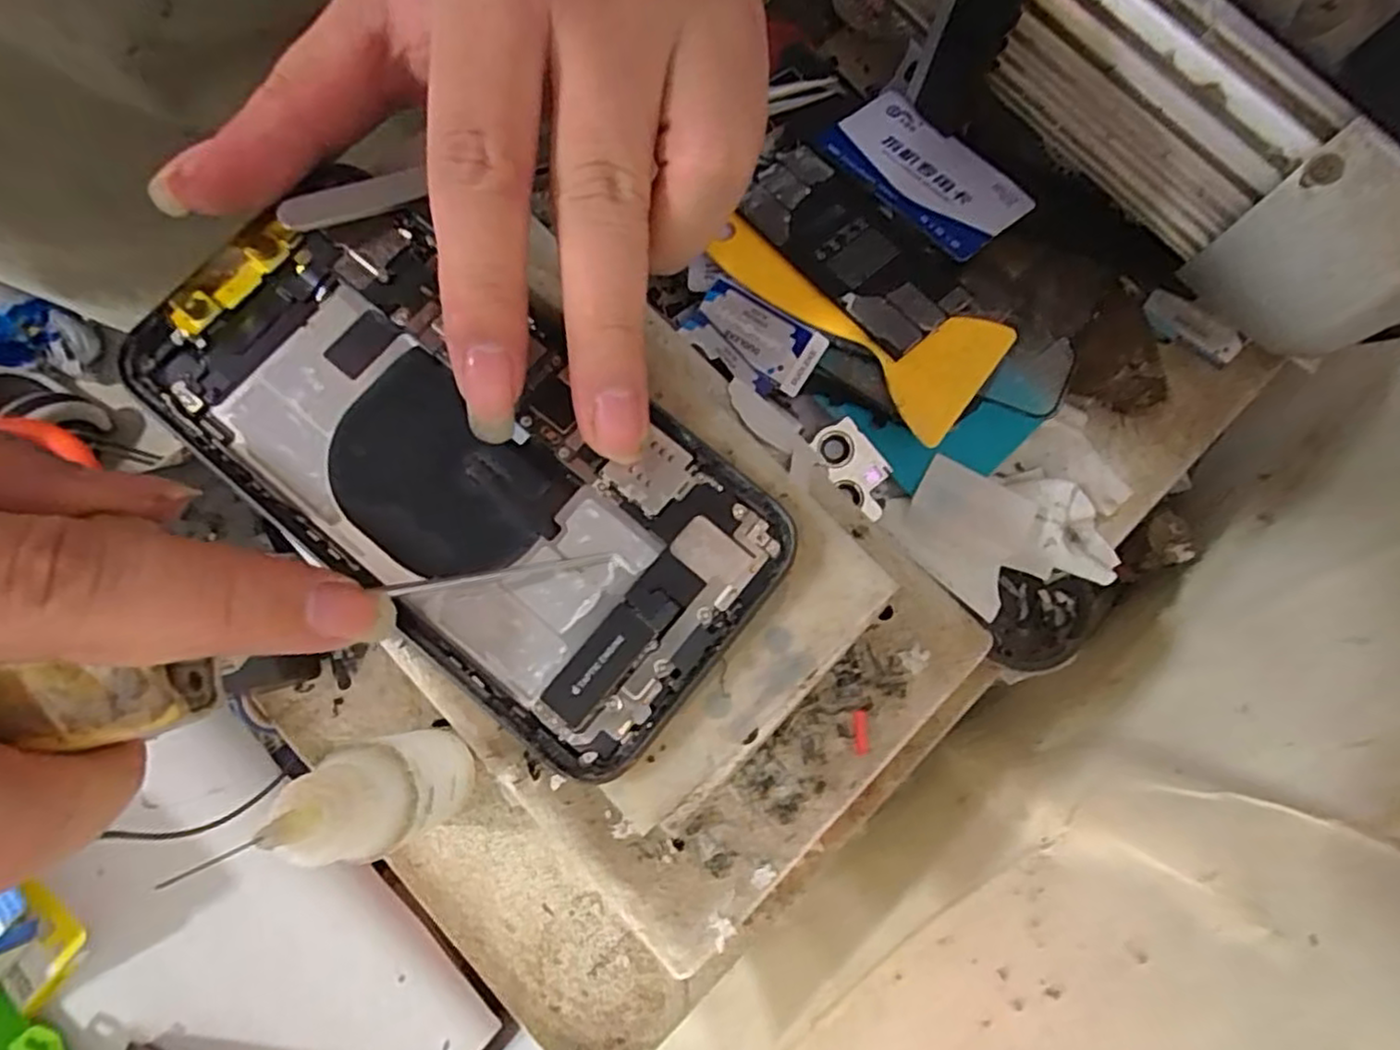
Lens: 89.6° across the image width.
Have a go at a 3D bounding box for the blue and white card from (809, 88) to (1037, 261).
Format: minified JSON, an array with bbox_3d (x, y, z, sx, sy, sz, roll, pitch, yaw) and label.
[{"bbox_3d":[0.095,-0.150,0.300,0.051,0.005,0.085,-39,75,-15],"label":"blue and white card"}]

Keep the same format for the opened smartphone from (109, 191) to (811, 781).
[{"bbox_3d":[-0.057,-0.014,0.162,0.148,0.008,0.072,36,81,6],"label":"opened smartphone"}]

